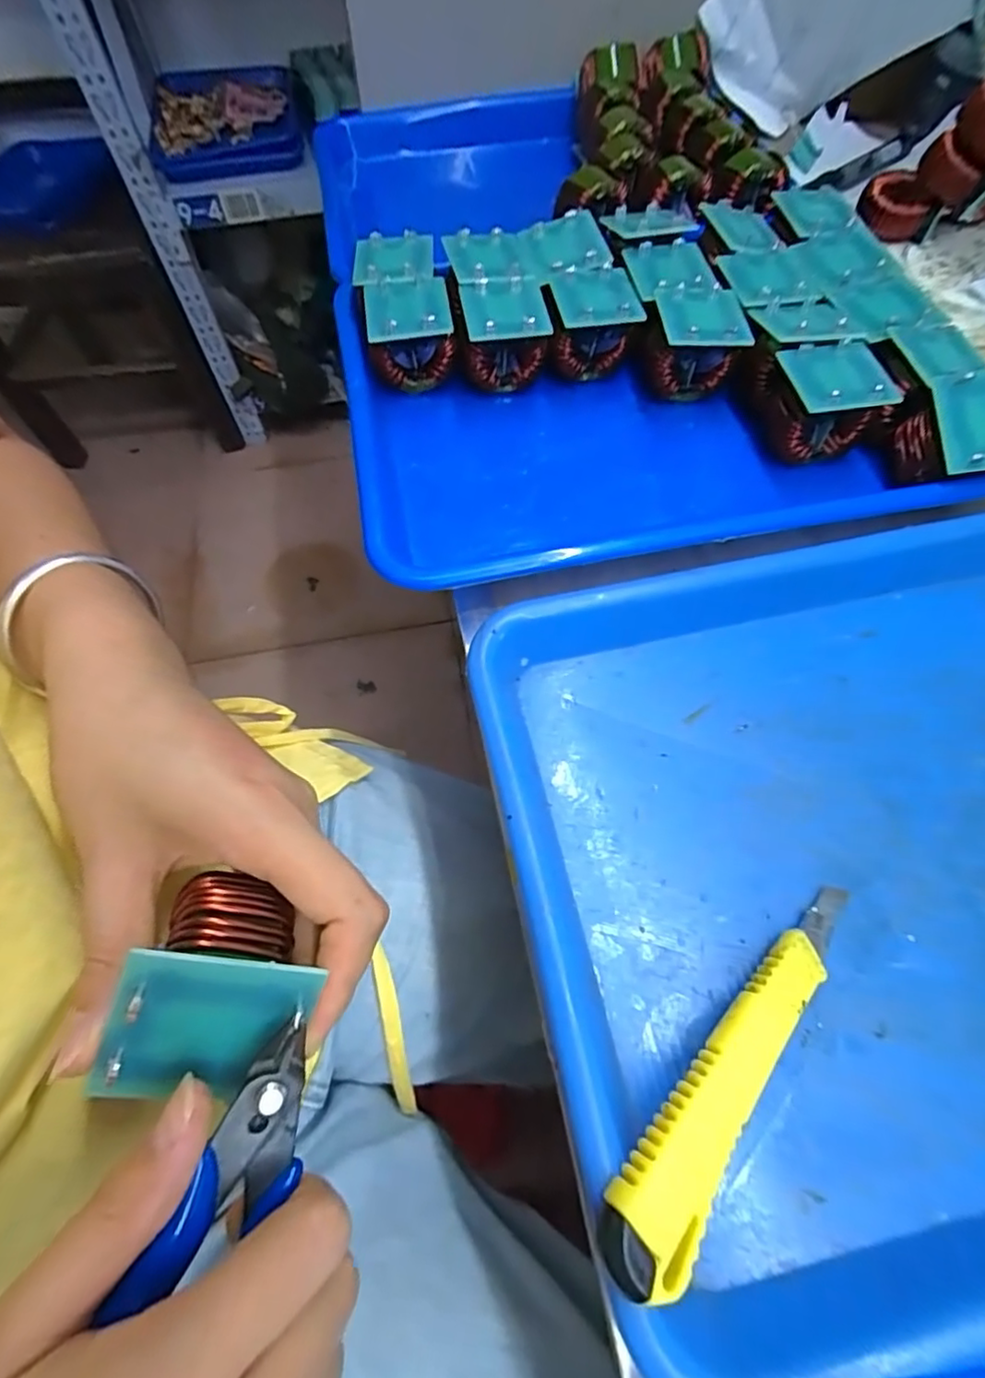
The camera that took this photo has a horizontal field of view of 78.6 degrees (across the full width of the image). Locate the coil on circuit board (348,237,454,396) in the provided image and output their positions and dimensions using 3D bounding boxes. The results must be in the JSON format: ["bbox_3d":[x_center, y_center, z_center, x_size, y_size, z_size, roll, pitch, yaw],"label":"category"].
[{"bbox_3d":[-0.052,-0.222,0.345,0.046,0.045,0.086,-10,74,-5],"label":"coil on circuit board"}]

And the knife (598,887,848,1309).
[{"bbox_3d":[0.078,0.109,0.183,0.022,0.006,0.137,41,56,20],"label":"knife"}]

